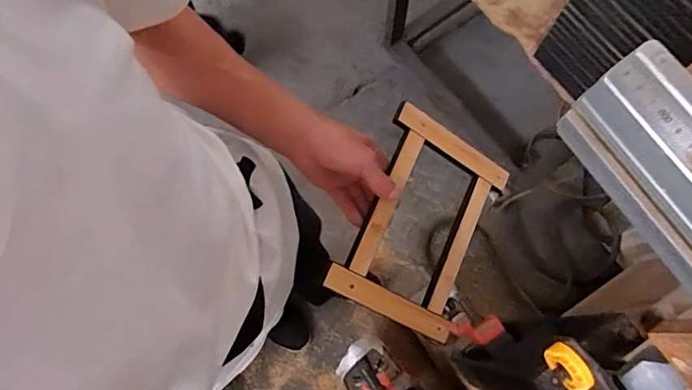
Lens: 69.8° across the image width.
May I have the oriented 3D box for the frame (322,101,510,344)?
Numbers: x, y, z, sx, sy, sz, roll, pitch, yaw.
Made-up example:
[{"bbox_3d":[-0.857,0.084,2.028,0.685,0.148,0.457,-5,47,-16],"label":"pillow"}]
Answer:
[{"bbox_3d":[0.092,0.036,0.609,0.180,0.030,0.239,31,75,-26],"label":"frame"}]

